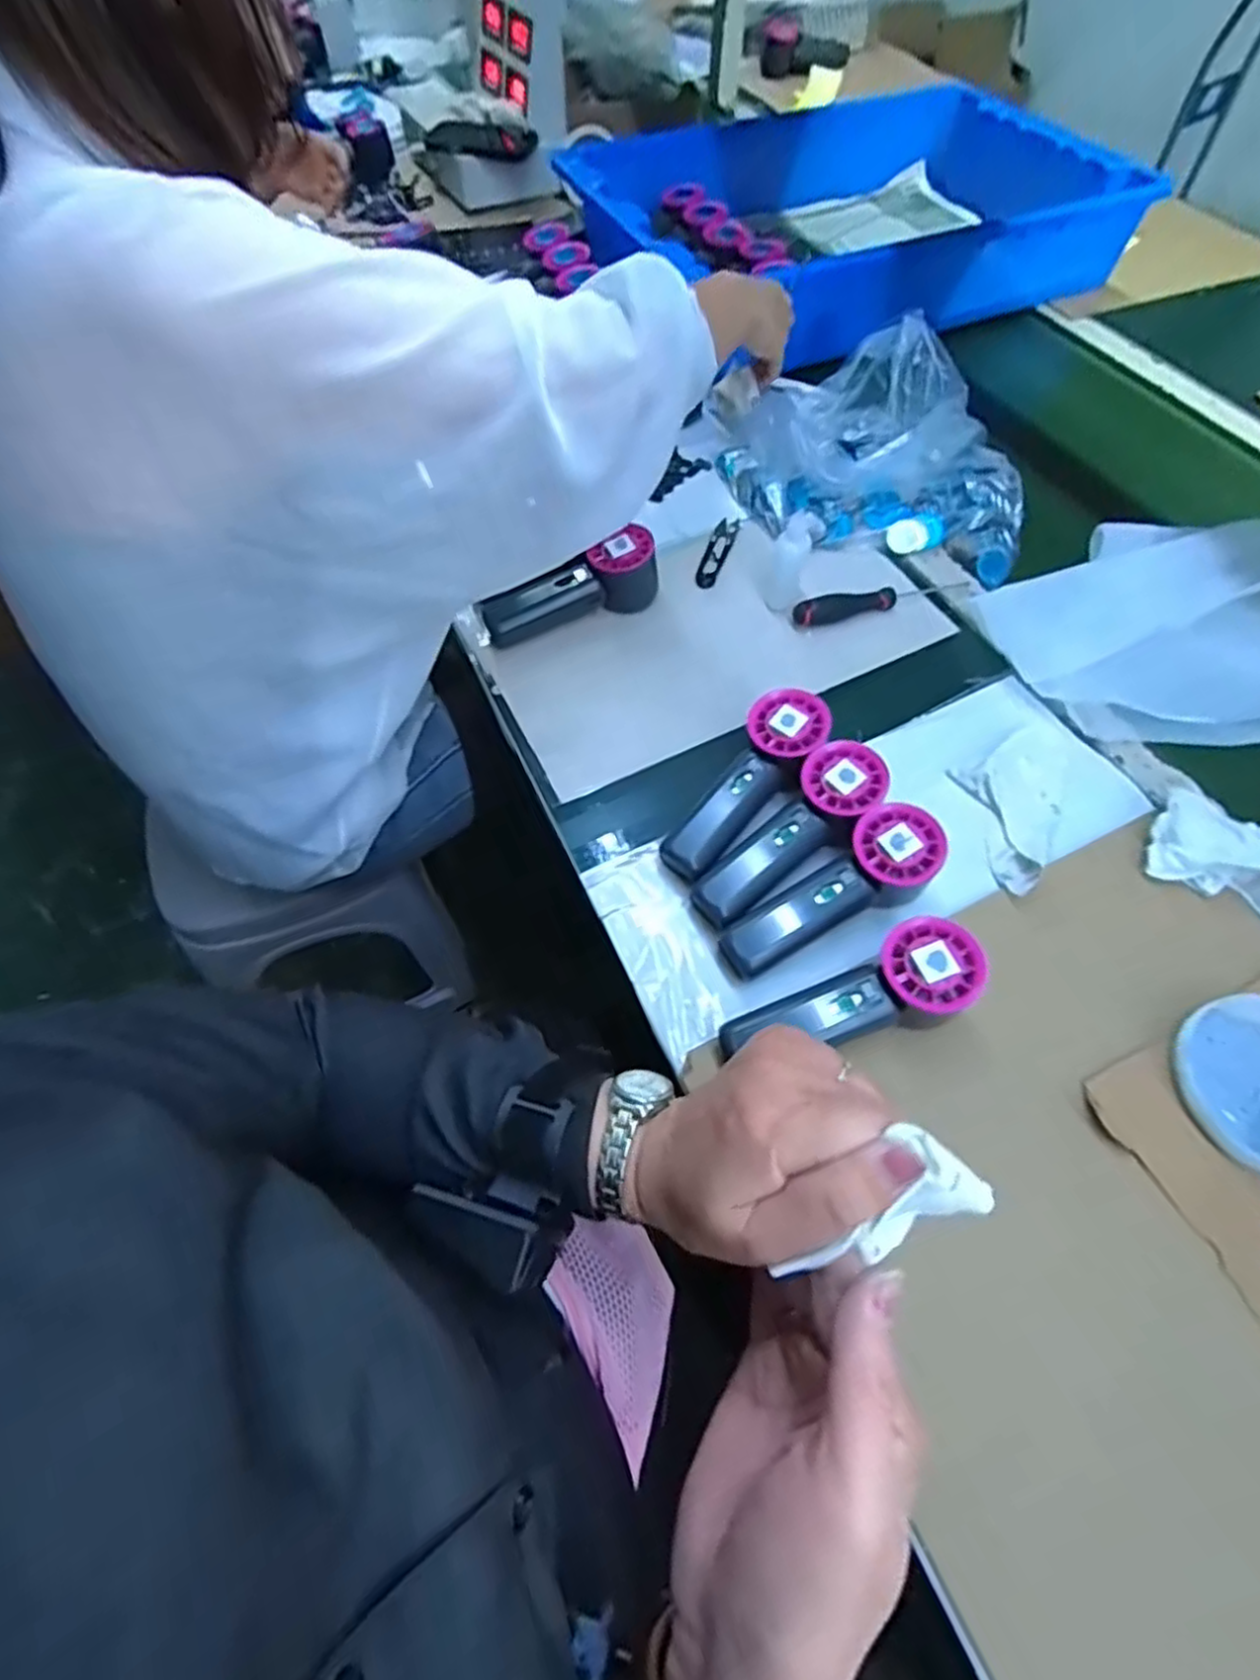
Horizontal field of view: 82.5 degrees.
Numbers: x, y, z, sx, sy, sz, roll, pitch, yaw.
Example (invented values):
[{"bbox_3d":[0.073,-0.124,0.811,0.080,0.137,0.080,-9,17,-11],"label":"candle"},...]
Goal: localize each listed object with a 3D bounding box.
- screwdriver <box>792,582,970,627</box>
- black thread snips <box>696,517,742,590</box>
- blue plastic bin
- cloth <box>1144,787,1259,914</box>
[{"bbox_3d":[0.215,-0.209,0.627,0.153,0.019,0.018,-13,60,-8],"label":"screwdriver"},{"bbox_3d":[0.081,-0.269,0.671,0.023,0.004,0.098,19,61,11],"label":"black thread snips"},{"bbox_3d":[0.268,-0.806,0.921,0.604,0.098,0.487,-28,64,-16],"label":"blue plastic bin"},{"bbox_3d":[0.413,0.009,0.483,0.114,0.033,0.074,24,62,13],"label":"cloth"}]

